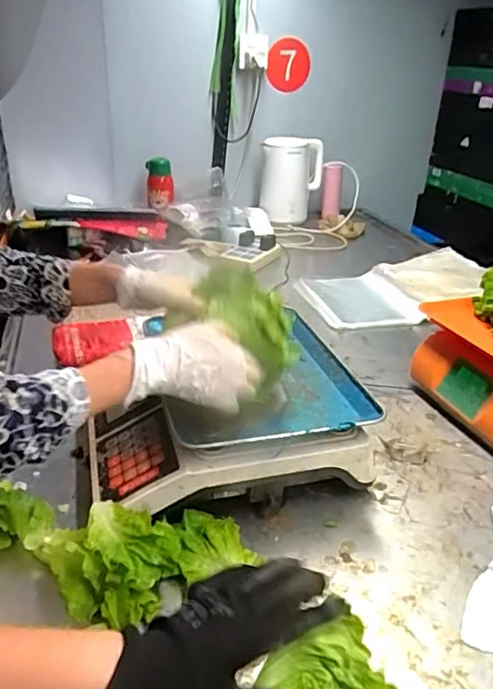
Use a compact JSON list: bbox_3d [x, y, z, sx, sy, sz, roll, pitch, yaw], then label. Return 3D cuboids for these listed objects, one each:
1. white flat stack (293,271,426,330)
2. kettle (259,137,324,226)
[{"bbox_3d":[0.239,-0.104,1.199,0.196,0.029,0.259,-5,27,-12],"label":"white flat stack"},{"bbox_3d":[0.132,-0.491,1.664,0.180,0.233,0.119,4,27,6],"label":"kettle"}]

